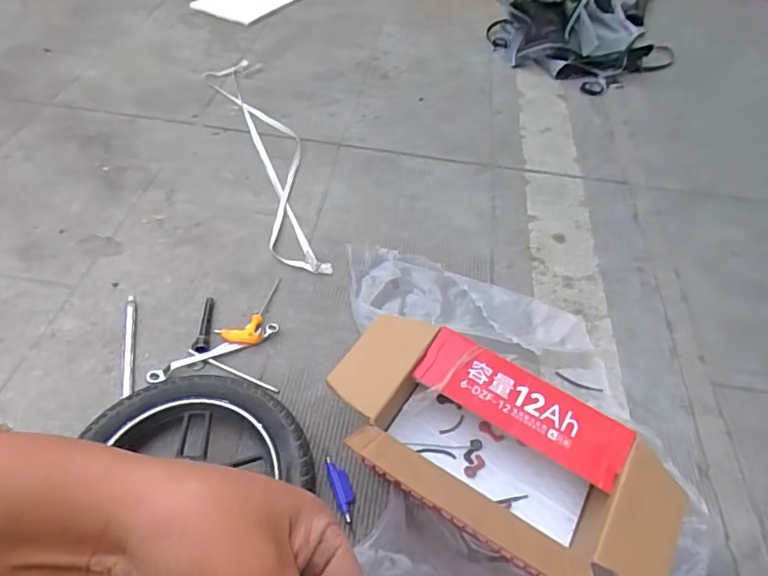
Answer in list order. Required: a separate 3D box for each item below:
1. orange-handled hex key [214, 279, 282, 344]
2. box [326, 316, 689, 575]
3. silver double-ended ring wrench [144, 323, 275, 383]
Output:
[{"bbox_3d":[-0.264,0.038,1.031,0.086,0.025,0.173,6,48,0],"label":"orange-handled hex key"},{"bbox_3d":[0.144,0.244,0.758,0.517,0.194,0.289,29,50,20],"label":"box"},{"bbox_3d":[-0.301,0.114,0.948,0.234,0.011,0.023,-21,54,-22],"label":"silver double-ended ring wrench"}]

